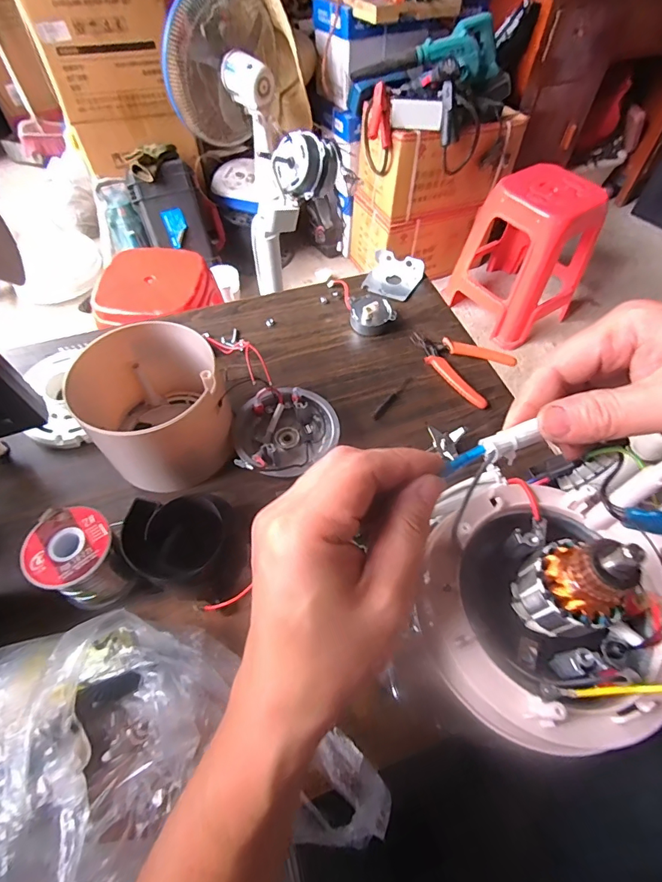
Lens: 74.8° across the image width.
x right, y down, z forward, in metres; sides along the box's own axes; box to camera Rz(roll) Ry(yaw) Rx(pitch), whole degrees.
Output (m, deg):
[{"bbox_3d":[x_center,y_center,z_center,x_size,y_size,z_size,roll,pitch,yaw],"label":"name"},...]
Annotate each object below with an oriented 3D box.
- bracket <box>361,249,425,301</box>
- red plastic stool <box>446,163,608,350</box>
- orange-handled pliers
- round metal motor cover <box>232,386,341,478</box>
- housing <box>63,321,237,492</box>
[{"bbox_3d":[0.086,-0.227,0.598,0.072,0.029,0.073,18,58,10],"label":"bracket"},{"bbox_3d":[0.673,-0.643,1.500,0.365,0.455,0.365,-39,66,-23],"label":"red plastic stool"},{"bbox_3d":[0.148,-0.096,0.518,0.117,0.012,0.082,31,61,18],"label":"orange-handled pliers"},{"bbox_3d":[-0.045,-0.007,0.437,0.105,0.038,0.098,1,57,-1],"label":"round metal motor cover"},{"bbox_3d":[-0.160,-0.030,0.411,0.113,0.108,0.136,-28,62,-18],"label":"housing"}]

